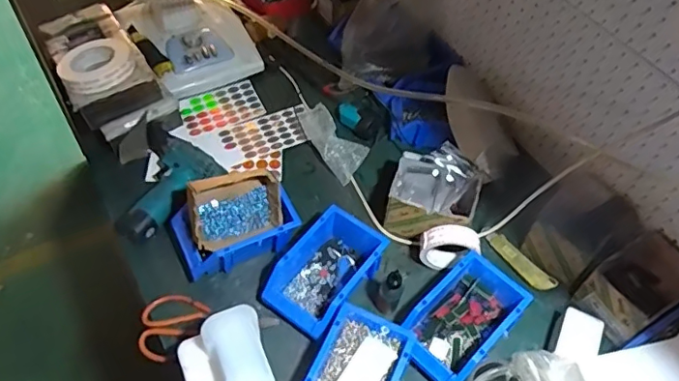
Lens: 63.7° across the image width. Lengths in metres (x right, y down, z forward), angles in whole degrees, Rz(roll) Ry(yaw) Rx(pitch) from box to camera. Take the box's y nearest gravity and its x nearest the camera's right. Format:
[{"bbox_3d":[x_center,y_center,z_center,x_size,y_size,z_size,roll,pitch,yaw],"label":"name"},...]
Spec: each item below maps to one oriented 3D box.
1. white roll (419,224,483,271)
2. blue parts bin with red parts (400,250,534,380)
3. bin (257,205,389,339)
[{"bbox_3d":[0.177,0.089,0.870,0.098,0.081,0.046,12,53,5],"label":"white roll"},{"bbox_3d":[0.179,0.190,0.799,0.187,0.066,0.114,-36,63,-27],"label":"blue parts bin with red parts"},{"bbox_3d":[-0.025,0.119,0.853,0.143,0.072,0.194,31,57,18],"label":"bin"}]

